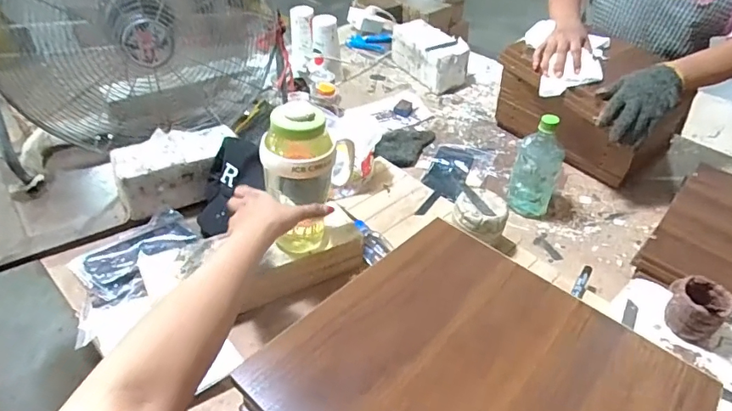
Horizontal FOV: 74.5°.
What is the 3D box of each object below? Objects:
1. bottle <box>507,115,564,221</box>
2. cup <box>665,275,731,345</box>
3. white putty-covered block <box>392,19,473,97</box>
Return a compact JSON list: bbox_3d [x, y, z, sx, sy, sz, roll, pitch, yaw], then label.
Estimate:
[{"bbox_3d":[0.319,-0.070,0.911,0.066,0.193,0.064,-10,44,-14],"label":"bottle"},{"bbox_3d":[0.439,0.135,0.640,0.063,0.067,0.068,2,42,-2],"label":"cup"},{"bbox_3d":[0.178,-0.415,1.336,0.126,0.120,0.230,-16,45,-20],"label":"white putty-covered block"}]

